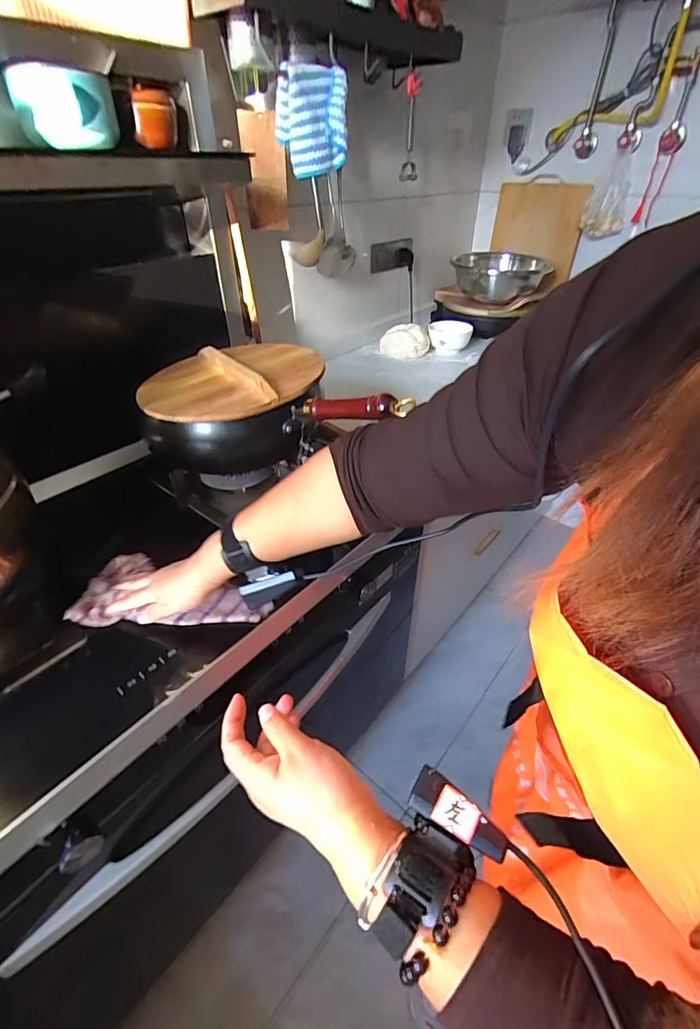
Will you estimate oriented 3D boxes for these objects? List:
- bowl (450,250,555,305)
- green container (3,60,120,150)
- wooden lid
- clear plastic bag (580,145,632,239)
[{"bbox_3d":[0.472,-0.771,1.414,0.270,0.100,0.270,5,39,6],"label":"bowl"},{"bbox_3d":[-0.427,-0.612,0.666,0.130,0.087,0.140,-15,41,-17],"label":"green container"},{"bbox_3d":[-0.180,-0.216,0.677,0.271,0.046,0.267,0,39,0],"label":"wooden lid"},{"bbox_3d":[0.743,-0.913,1.256,0.107,0.190,0.036,25,45,28],"label":"clear plastic bag"}]

